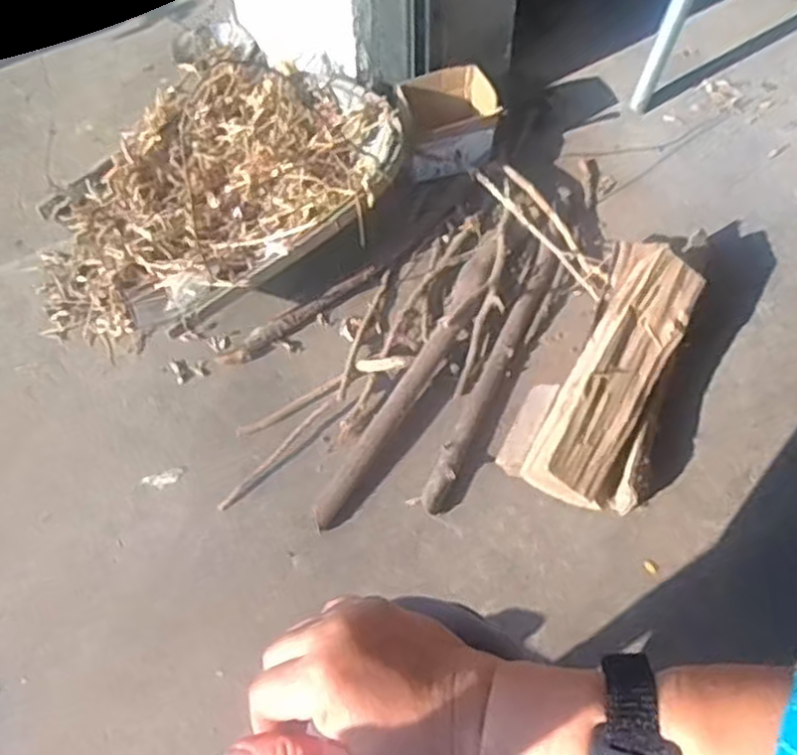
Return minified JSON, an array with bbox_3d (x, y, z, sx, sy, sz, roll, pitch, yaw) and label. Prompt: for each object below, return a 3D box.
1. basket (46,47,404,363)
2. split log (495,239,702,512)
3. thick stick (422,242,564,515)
[{"bbox_3d":[-0.242,-0.254,1.066,0.414,0.133,0.537,29,63,19],"label":"basket"},{"bbox_3d":[0.278,-0.022,0.906,0.163,0.082,0.406,27,63,17],"label":"split log"},{"bbox_3d":[0.127,-0.014,0.956,0.037,0.031,0.424,21,60,15],"label":"thick stick"}]

